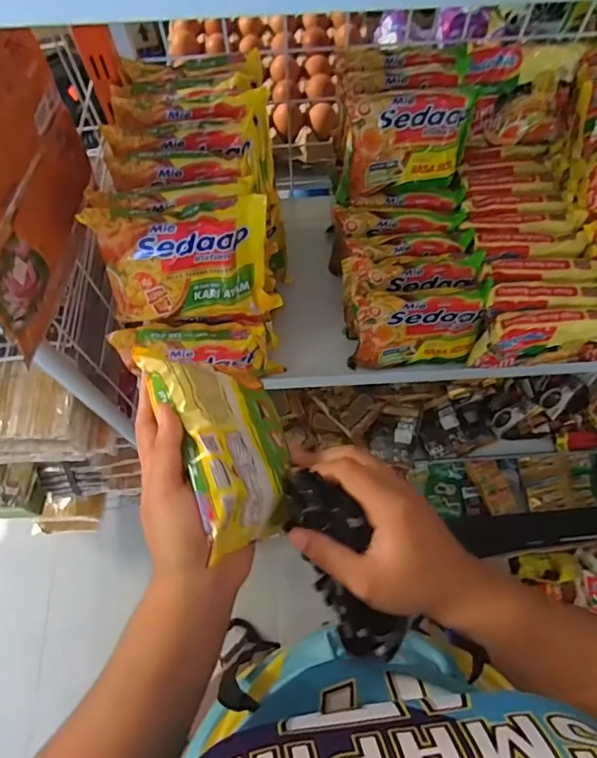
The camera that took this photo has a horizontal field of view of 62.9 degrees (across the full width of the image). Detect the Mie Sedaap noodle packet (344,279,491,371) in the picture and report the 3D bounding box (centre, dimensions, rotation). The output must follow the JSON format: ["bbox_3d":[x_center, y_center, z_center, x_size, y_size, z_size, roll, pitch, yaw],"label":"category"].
[{"bbox_3d":[0.126,-0.056,0.522,0.133,0.098,0.030,-3,46,2],"label":"Mie Sedaap noodle packet"}]

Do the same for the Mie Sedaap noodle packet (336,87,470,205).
[{"bbox_3d":[0.110,-0.245,0.513,0.129,0.099,0.028,-10,41,-4],"label":"Mie Sedaap noodle packet"}]

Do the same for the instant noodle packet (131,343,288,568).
[{"bbox_3d":[-0.048,0.044,0.341,0.032,0.094,0.136,-38,63,31],"label":"instant noodle packet"}]

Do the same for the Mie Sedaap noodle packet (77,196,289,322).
[{"bbox_3d":[-0.101,-0.104,0.443,0.151,0.103,0.024,-7,31,-4],"label":"Mie Sedaap noodle packet"}]

